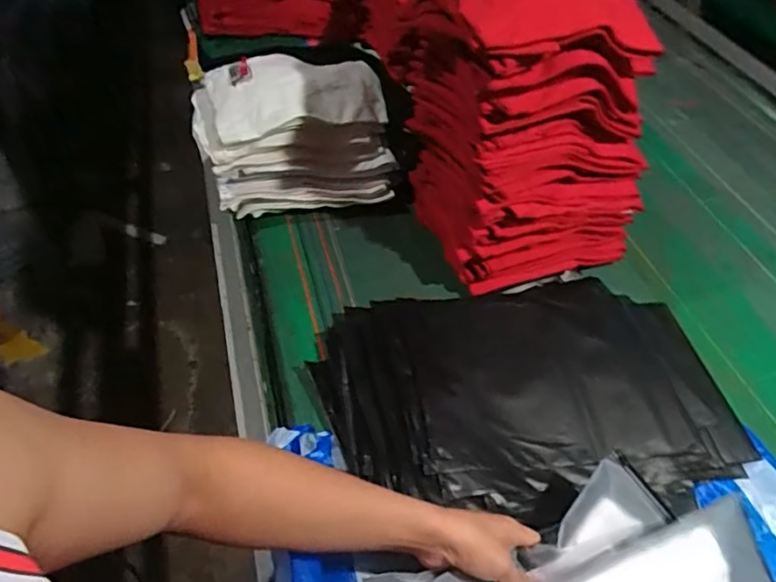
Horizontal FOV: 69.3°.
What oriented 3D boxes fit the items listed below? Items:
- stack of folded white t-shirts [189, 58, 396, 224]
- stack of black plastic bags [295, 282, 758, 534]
[{"bbox_3d":[-0.154,-0.256,0.932,0.299,0.199,0.200,-10,51,-13],"label":"stack of folded white t-shirts"},{"bbox_3d":[0.185,0.123,0.730,0.525,0.071,0.356,-9,50,-14],"label":"stack of black plastic bags"}]

